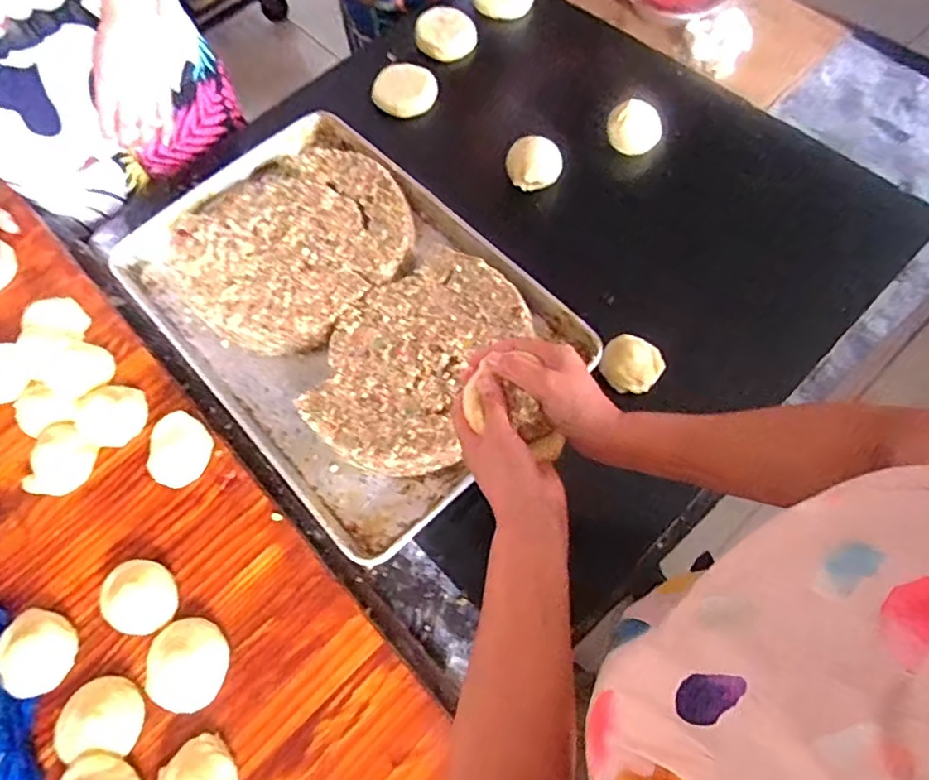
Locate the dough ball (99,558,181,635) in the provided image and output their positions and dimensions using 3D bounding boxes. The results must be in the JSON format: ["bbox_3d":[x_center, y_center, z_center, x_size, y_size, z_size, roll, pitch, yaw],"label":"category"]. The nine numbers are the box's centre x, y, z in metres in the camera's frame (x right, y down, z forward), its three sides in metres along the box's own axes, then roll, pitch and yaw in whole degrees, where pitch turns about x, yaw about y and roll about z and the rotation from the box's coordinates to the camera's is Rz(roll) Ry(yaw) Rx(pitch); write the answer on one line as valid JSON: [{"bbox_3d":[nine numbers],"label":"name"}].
[{"bbox_3d":[-0.354,0.223,0.650,0.066,0.040,0.080,-38,70,-12],"label":"dough ball"}]

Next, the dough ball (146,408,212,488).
[{"bbox_3d":[-0.344,0.072,0.716,0.073,0.034,0.083,30,72,15],"label":"dough ball"}]

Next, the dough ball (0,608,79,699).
[{"bbox_3d":[-0.461,0.275,0.640,0.087,0.039,0.067,39,74,18],"label":"dough ball"}]

